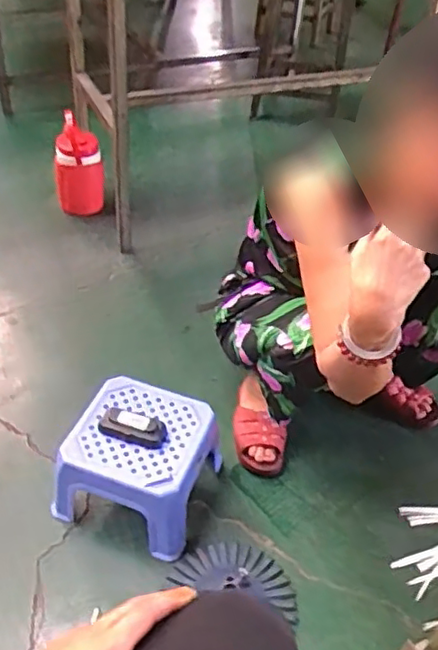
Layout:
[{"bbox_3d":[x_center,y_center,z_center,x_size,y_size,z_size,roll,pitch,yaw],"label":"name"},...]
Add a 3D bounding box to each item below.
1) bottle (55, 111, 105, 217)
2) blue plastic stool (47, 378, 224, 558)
[{"bbox_3d":[-0.375,-0.412,1.719,0.131,0.259,0.120,-3,42,-10],"label":"bottle"},{"bbox_3d":[-0.130,0.229,1.085,0.230,0.159,0.230,20,43,16],"label":"blue plastic stool"}]

